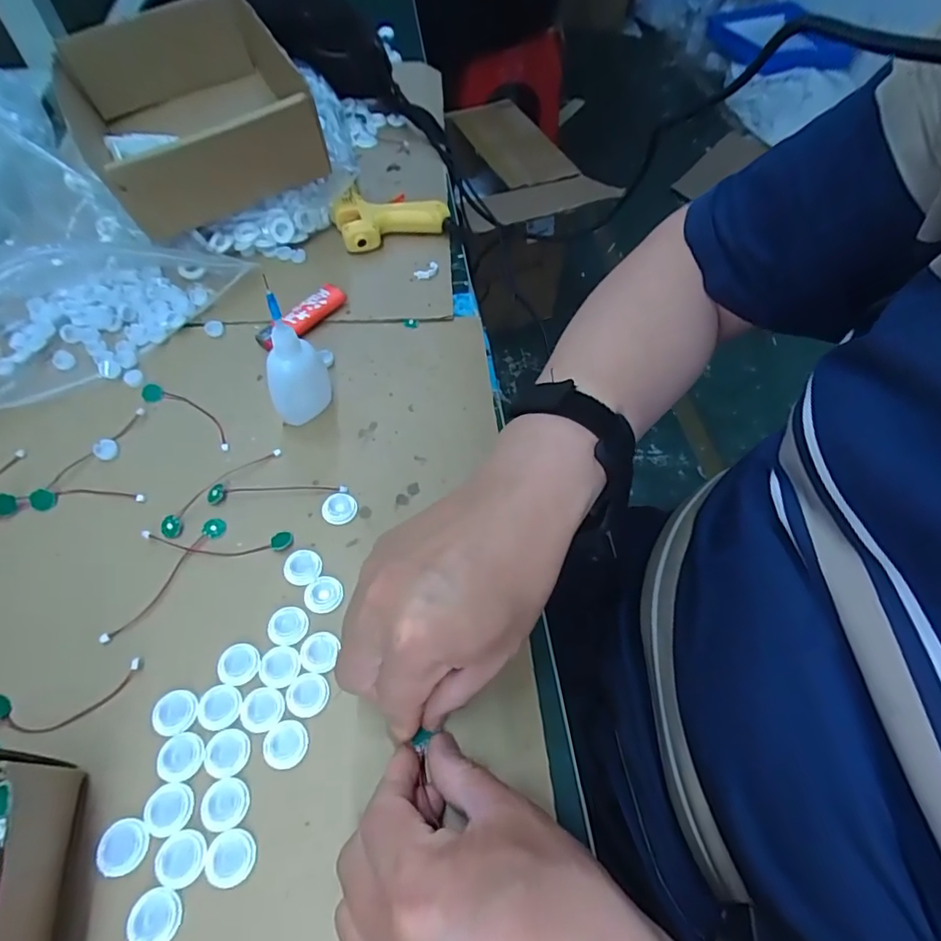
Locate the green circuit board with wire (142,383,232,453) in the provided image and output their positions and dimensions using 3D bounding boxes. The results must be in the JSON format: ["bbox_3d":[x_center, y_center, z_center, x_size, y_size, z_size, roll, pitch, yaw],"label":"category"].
[{"bbox_3d":[-0.210,-0.043,0.400,0.093,0.005,0.018,30,61,14],"label":"green circuit board with wire"}]

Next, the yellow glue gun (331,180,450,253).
[{"bbox_3d":[-0.080,-0.250,0.520,0.101,0.026,0.069,-21,61,-16],"label":"yellow glue gun"}]

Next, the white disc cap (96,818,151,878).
[{"bbox_3d":[-0.168,0.181,0.260,0.022,0.004,0.022,2,58,-2],"label":"white disc cap"}]

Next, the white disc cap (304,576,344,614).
[{"bbox_3d":[-0.091,0.076,0.332,0.023,0.004,0.023,2,58,-2],"label":"white disc cap"}]

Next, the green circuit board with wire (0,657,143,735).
[{"bbox_3d":[-0.222,0.125,0.292,0.079,0.008,0.026,-12,59,-11],"label":"green circuit board with wire"}]

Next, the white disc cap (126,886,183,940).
[{"bbox_3d":[-0.144,0.205,0.246,0.022,0.004,0.022,2,58,-2],"label":"white disc cap"}]

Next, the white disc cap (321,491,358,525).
[{"bbox_3d":[-0.089,0.025,0.364,0.023,0.007,0.022,2,58,-2],"label":"white disc cap"}]

